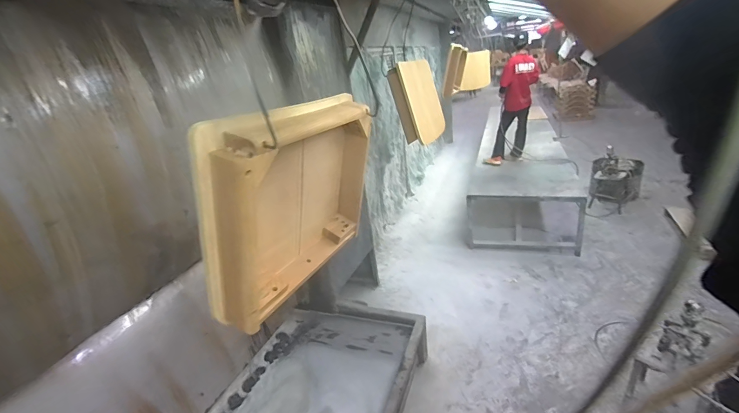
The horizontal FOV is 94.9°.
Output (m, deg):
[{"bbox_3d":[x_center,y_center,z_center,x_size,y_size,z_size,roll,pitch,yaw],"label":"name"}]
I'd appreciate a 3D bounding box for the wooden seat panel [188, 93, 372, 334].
[{"bbox_3d":[-0.133,-0.013,0.681,0.082,0.367,0.422,19,30,19],"label":"wooden seat panel"}]

